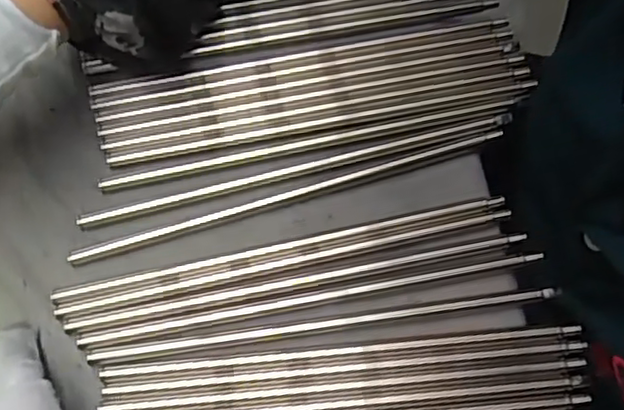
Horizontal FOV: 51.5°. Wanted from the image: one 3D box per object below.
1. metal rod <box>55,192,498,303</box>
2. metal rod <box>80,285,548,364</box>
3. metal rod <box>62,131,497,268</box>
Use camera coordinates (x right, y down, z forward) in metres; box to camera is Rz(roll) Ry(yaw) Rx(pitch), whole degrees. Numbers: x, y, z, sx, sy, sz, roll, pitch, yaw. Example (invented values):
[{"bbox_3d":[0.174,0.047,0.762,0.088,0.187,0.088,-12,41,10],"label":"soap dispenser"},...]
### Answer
[{"bbox_3d":[-0.014,0.021,0.318,0.223,0.004,0.007,-12,75,-2],"label":"metal rod"},{"bbox_3d":[0.006,0.057,0.310,0.222,0.006,0.007,-8,75,-1],"label":"metal rod"},{"bbox_3d":[-0.011,-0.006,0.329,0.224,0.006,0.007,-17,75,-3],"label":"metal rod"}]

